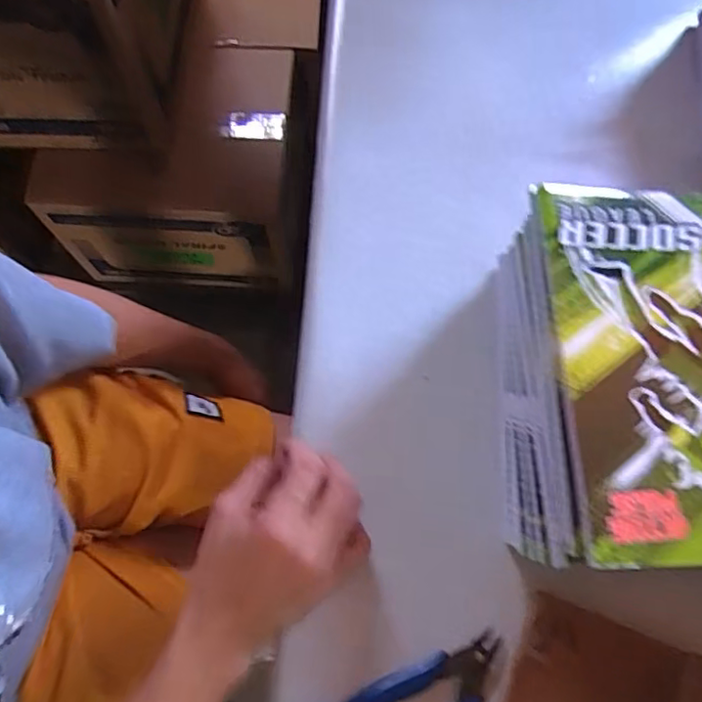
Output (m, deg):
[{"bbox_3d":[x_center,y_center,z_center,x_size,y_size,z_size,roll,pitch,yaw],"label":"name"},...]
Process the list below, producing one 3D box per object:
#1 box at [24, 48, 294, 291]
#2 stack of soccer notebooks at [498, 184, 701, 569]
[{"bbox_3d":[-0.307,-0.340,1.128,0.389,0.293,0.348,2,70,-1],"label":"box"},{"bbox_3d":[0.178,0.021,0.352,0.152,0.116,0.200,0,71,0],"label":"stack of soccer notebooks"}]

